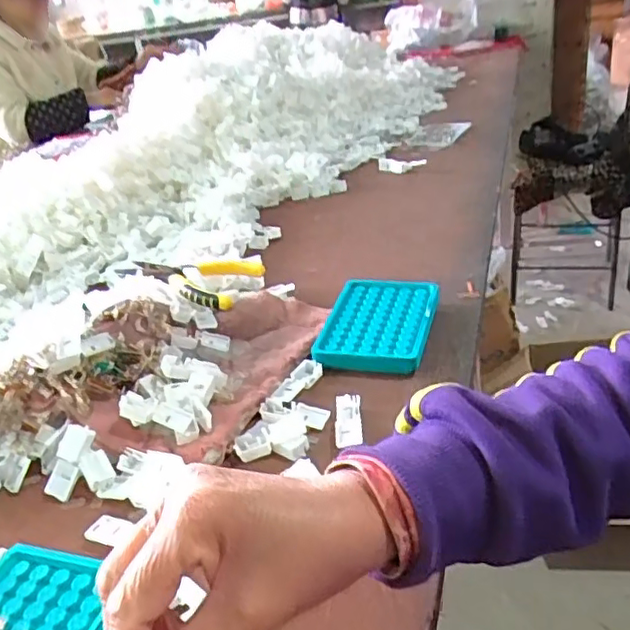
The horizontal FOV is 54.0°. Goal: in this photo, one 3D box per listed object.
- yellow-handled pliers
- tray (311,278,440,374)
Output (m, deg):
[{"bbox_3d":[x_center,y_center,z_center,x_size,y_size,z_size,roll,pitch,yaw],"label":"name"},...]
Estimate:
[{"bbox_3d":[-0.143,-0.042,0.685,0.149,0.026,0.107,3,32,20],"label":"yellow-handled pliers"},{"bbox_3d":[0.061,0.006,0.588,0.098,0.024,0.125,1,32,18],"label":"tray"}]

